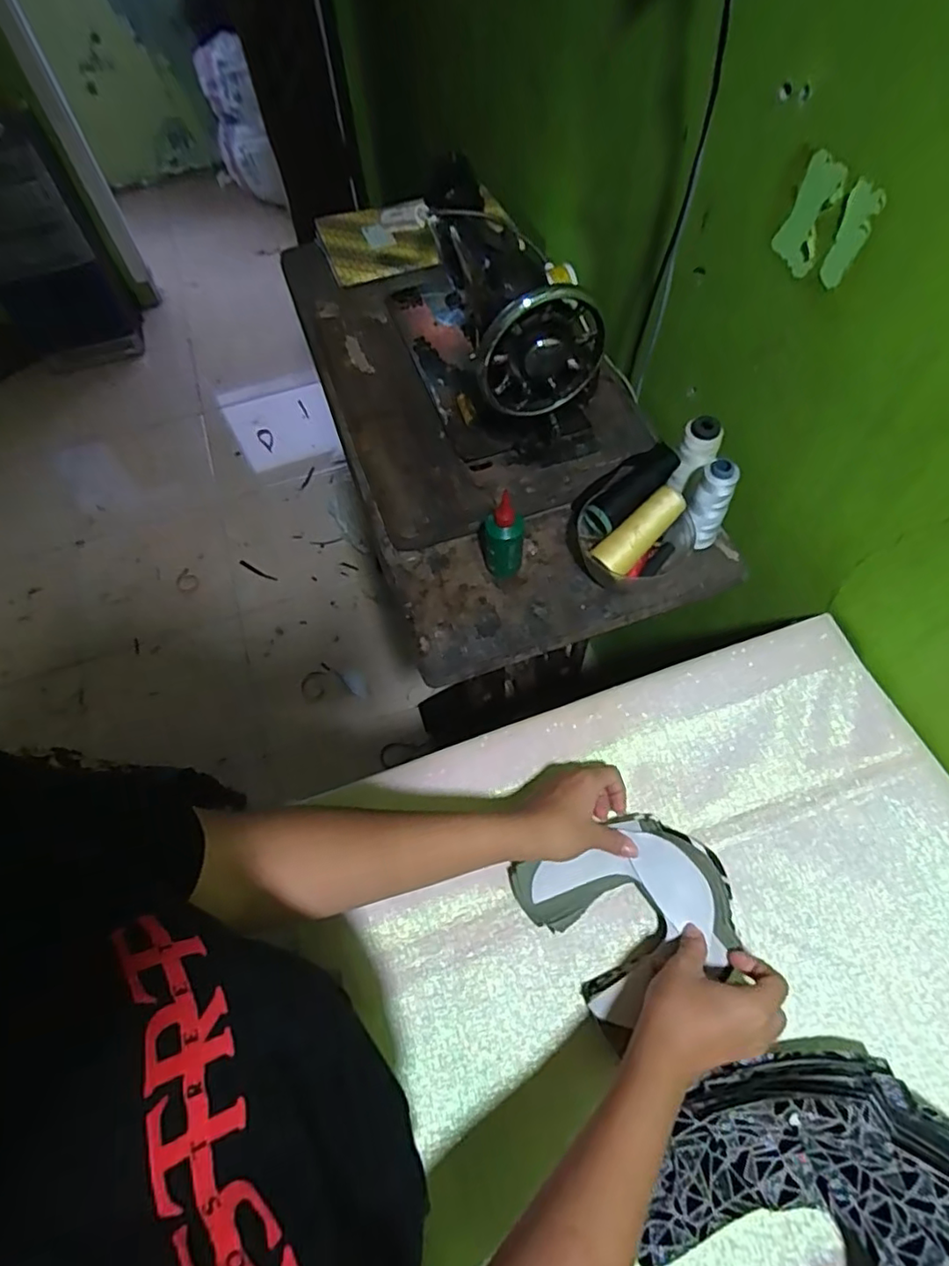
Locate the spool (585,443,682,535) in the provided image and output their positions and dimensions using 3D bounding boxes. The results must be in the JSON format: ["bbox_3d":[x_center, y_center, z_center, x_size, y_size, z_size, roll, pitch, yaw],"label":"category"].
[{"bbox_3d":[0.171,-0.154,0.651,0.117,0.035,0.039,-42,65,-1],"label":"spool"}]

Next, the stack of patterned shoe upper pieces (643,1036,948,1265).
[{"bbox_3d":[0.222,0.387,0.370,0.230,0.093,0.182,-33,63,-14],"label":"stack of patterned shoe upper pieces"}]

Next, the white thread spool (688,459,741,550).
[{"bbox_3d":[0.250,-0.130,0.651,0.039,0.116,0.037,25,65,17],"label":"white thread spool"}]

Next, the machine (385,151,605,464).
[{"bbox_3d":[0.001,-0.419,0.753,0.168,0.202,0.400,-22,61,-8],"label":"machine"}]

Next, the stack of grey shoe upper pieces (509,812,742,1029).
[{"bbox_3d":[0.126,0.222,0.495,0.154,0.046,0.128,-24,61,-9],"label":"stack of grey shoe upper pieces"}]

